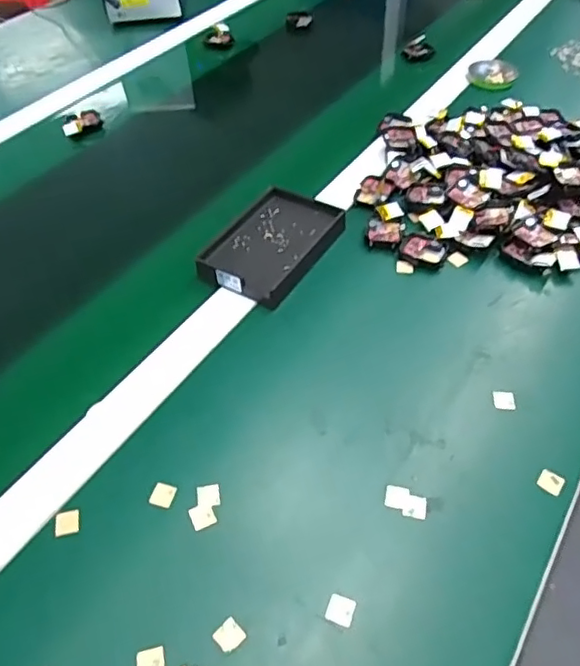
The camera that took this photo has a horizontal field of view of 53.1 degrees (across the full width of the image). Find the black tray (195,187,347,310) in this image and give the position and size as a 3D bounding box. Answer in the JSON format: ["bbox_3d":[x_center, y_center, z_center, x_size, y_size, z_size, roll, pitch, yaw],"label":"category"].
[{"bbox_3d":[-0.015,-0.089,0.570,0.094,0.020,0.141,24,54,18],"label":"black tray"}]

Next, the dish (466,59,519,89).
[{"bbox_3d":[0.281,-0.359,0.807,0.066,0.019,0.057,14,51,14],"label":"dish"}]

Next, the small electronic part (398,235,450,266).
[{"bbox_3d":[0.130,-0.080,0.569,0.045,0.011,0.033,26,55,20],"label":"small electronic part"}]

